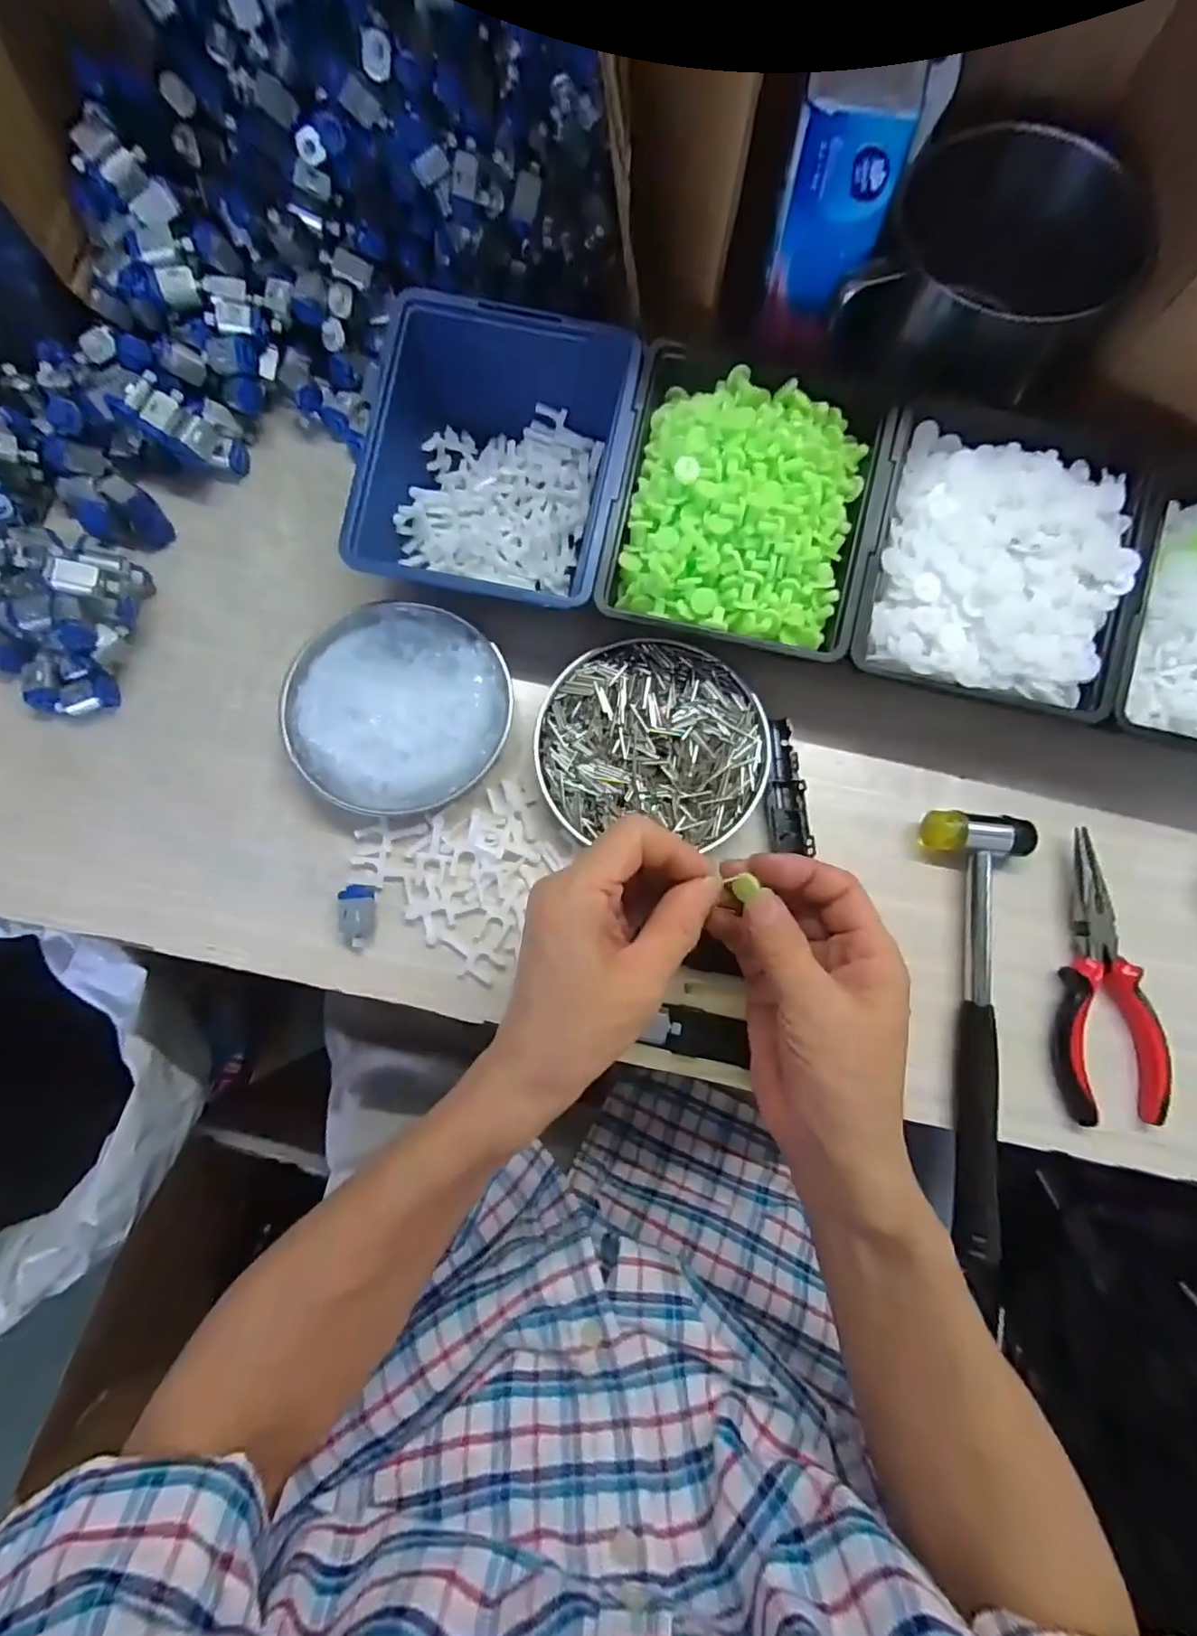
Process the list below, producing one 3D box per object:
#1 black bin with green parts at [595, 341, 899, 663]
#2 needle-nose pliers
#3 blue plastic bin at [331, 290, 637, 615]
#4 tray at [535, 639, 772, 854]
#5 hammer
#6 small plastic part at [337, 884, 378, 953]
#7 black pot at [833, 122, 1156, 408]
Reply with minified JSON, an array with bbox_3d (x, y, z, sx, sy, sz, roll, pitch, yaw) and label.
[{"bbox_3d":[0.083,-0.179,0.349,0.143,0.050,0.162,12,79,1],"label":"black bin with green parts"},{"bbox_3d":[0.287,0.089,0.347,0.053,0.012,0.158,1,79,-2],"label":"needle-nose pliers"},{"bbox_3d":[-0.057,-0.214,0.375,0.147,0.073,0.179,12,79,1],"label":"blue plastic bin"},{"bbox_3d":[0.032,-0.046,0.362,0.131,0.015,0.118,3,84,0],"label":"tray"},{"bbox_3d":[0.207,0.121,0.340,0.054,0.023,0.249,8,79,0],"label":"hammer"},{"bbox_3d":[-0.139,0.058,0.351,0.019,0.011,0.037,-2,79,-2],"label":"small plastic part"},{"bbox_3d":[0.228,-0.318,0.367,0.138,0.080,0.107,22,80,3],"label":"black pot"}]

